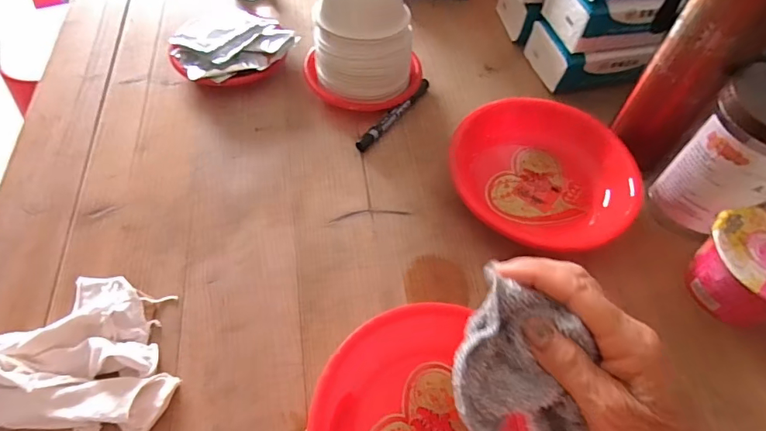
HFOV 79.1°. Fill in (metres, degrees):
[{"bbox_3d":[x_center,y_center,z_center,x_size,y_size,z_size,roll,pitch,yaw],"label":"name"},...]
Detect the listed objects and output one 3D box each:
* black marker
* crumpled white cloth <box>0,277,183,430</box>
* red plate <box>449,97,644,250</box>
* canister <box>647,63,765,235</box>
[{"bbox_3d":[0.017,-0.122,0.552,0.013,0.017,0.138,33,61,17],"label":"black marker"},{"bbox_3d":[-0.248,0.107,0.380,0.162,0.035,0.127,6,57,1],"label":"crumpled white cloth"},{"bbox_3d":[0.171,-0.047,0.486,0.181,0.058,0.166,1,57,-2],"label":"red plate"},{"bbox_3d":[0.325,-0.055,0.426,0.078,0.139,0.093,-32,64,-21],"label":"canister"}]

